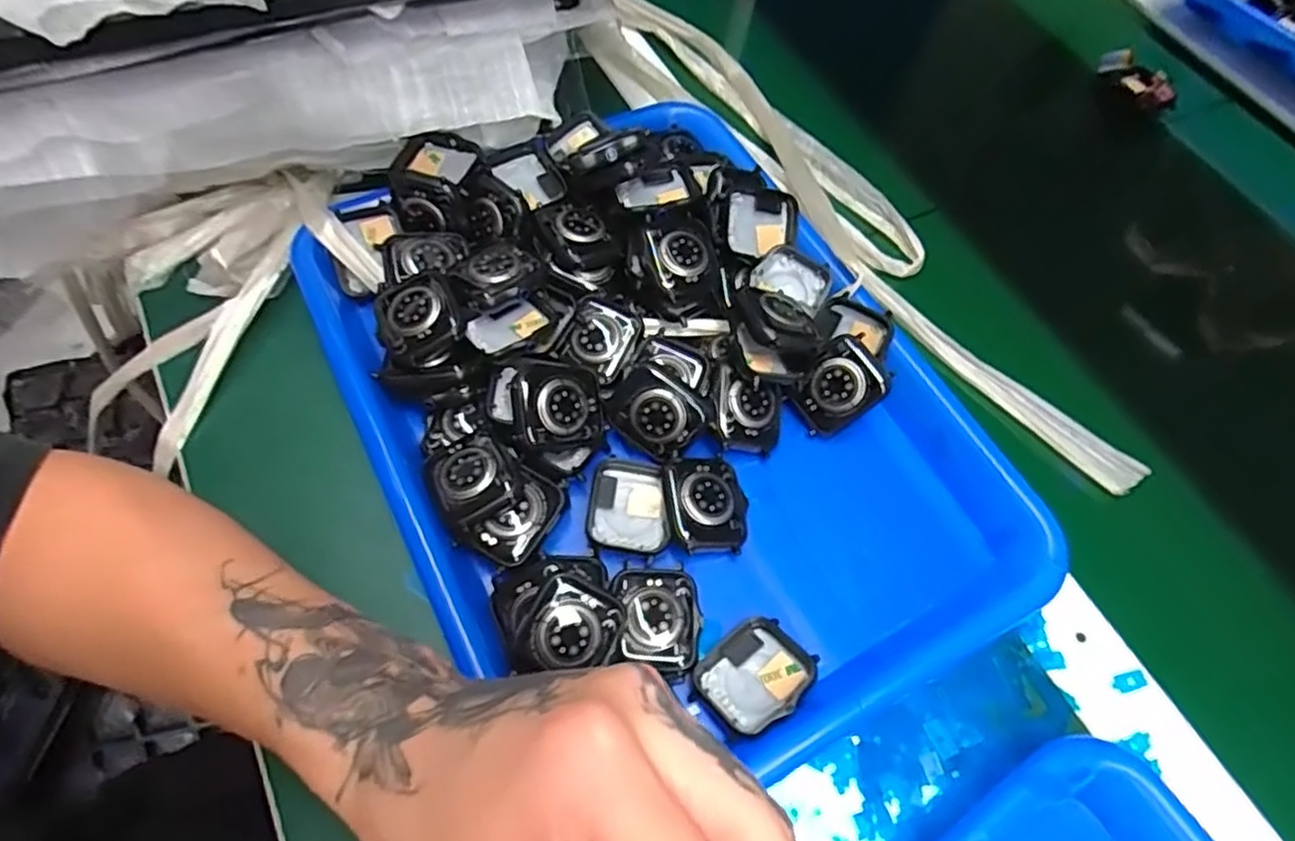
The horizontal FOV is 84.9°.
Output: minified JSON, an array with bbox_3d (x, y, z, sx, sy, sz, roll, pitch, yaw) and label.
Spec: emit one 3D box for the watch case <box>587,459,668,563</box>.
[{"bbox_3d":[-0.008,0.040,0.320,0.035,0.009,0.044,5,62,-2],"label":"watch case"}]

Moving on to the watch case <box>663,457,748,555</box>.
[{"bbox_3d":[0.027,0.038,0.319,0.036,0.017,0.043,-4,62,-6],"label":"watch case"}]

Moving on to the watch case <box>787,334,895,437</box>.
[{"bbox_3d":[0.092,-0.016,0.340,0.044,0.008,0.036,-37,92,13],"label":"watch case"}]

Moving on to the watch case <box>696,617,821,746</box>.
[{"bbox_3d":[0.043,0.104,0.286,0.047,0.017,0.035,-36,70,-20],"label":"watch case"}]

